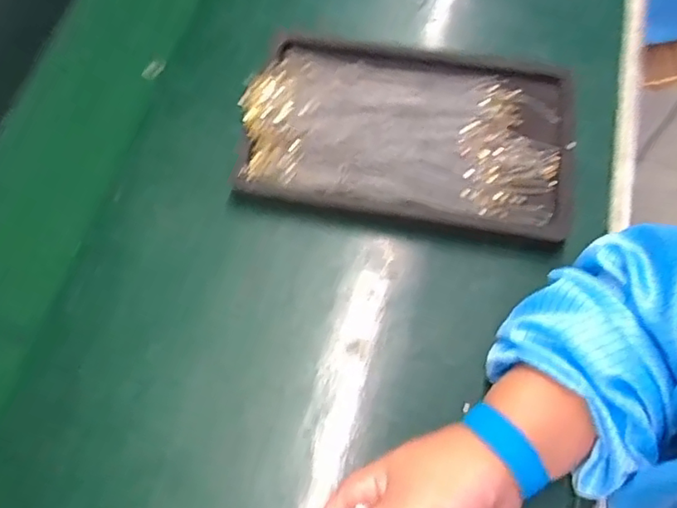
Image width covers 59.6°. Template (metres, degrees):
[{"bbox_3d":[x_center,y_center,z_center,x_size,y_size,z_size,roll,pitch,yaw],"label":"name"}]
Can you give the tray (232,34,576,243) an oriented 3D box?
[{"bbox_3d":[0.054,-0.094,0.463,0.244,0.038,0.149,11,67,4],"label":"tray"}]

